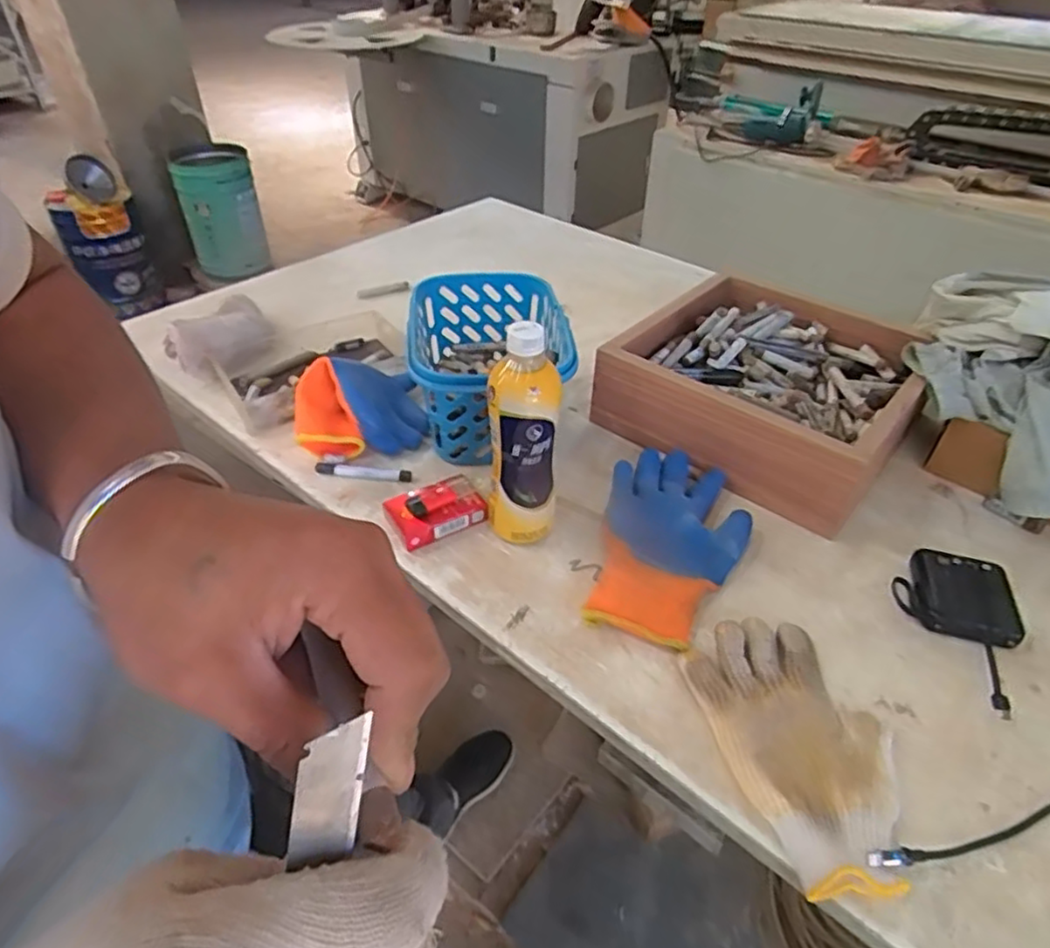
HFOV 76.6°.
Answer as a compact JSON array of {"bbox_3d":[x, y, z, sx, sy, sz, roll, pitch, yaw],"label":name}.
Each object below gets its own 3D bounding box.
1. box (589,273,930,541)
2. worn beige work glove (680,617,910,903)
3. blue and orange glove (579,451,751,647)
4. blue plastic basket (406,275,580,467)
[{"bbox_3d":[0.281,-0.100,0.779,0.295,0.122,0.291,29,48,28],"label":"box"},{"bbox_3d":[0.205,0.193,0.489,0.123,0.022,0.196,-9,42,-11],"label":"worn beige work glove"},{"bbox_3d":[0.142,0.063,0.638,0.136,0.037,0.237,10,42,10],"label":"blue and orange glove"},{"bbox_3d":[-0.039,-0.119,0.759,0.172,0.124,0.239,-5,41,-8],"label":"blue plastic basket"}]

